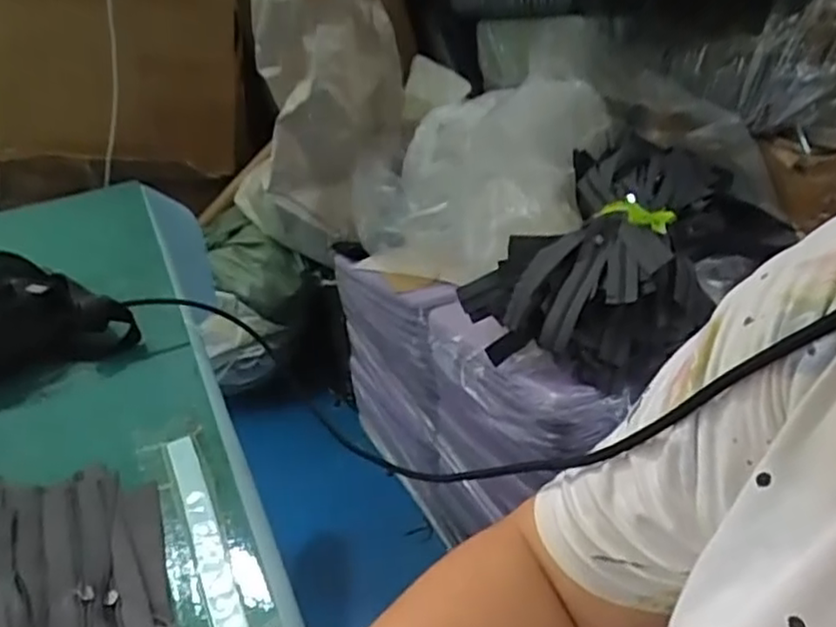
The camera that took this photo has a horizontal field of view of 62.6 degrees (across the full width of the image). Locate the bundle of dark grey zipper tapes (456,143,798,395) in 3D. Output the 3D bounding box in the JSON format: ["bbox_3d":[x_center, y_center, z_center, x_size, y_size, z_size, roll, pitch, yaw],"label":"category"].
[{"bbox_3d":[0.320,-0.093,1.048,0.302,0.197,0.458,22,41,34],"label":"bundle of dark grey zipper tapes"}]

